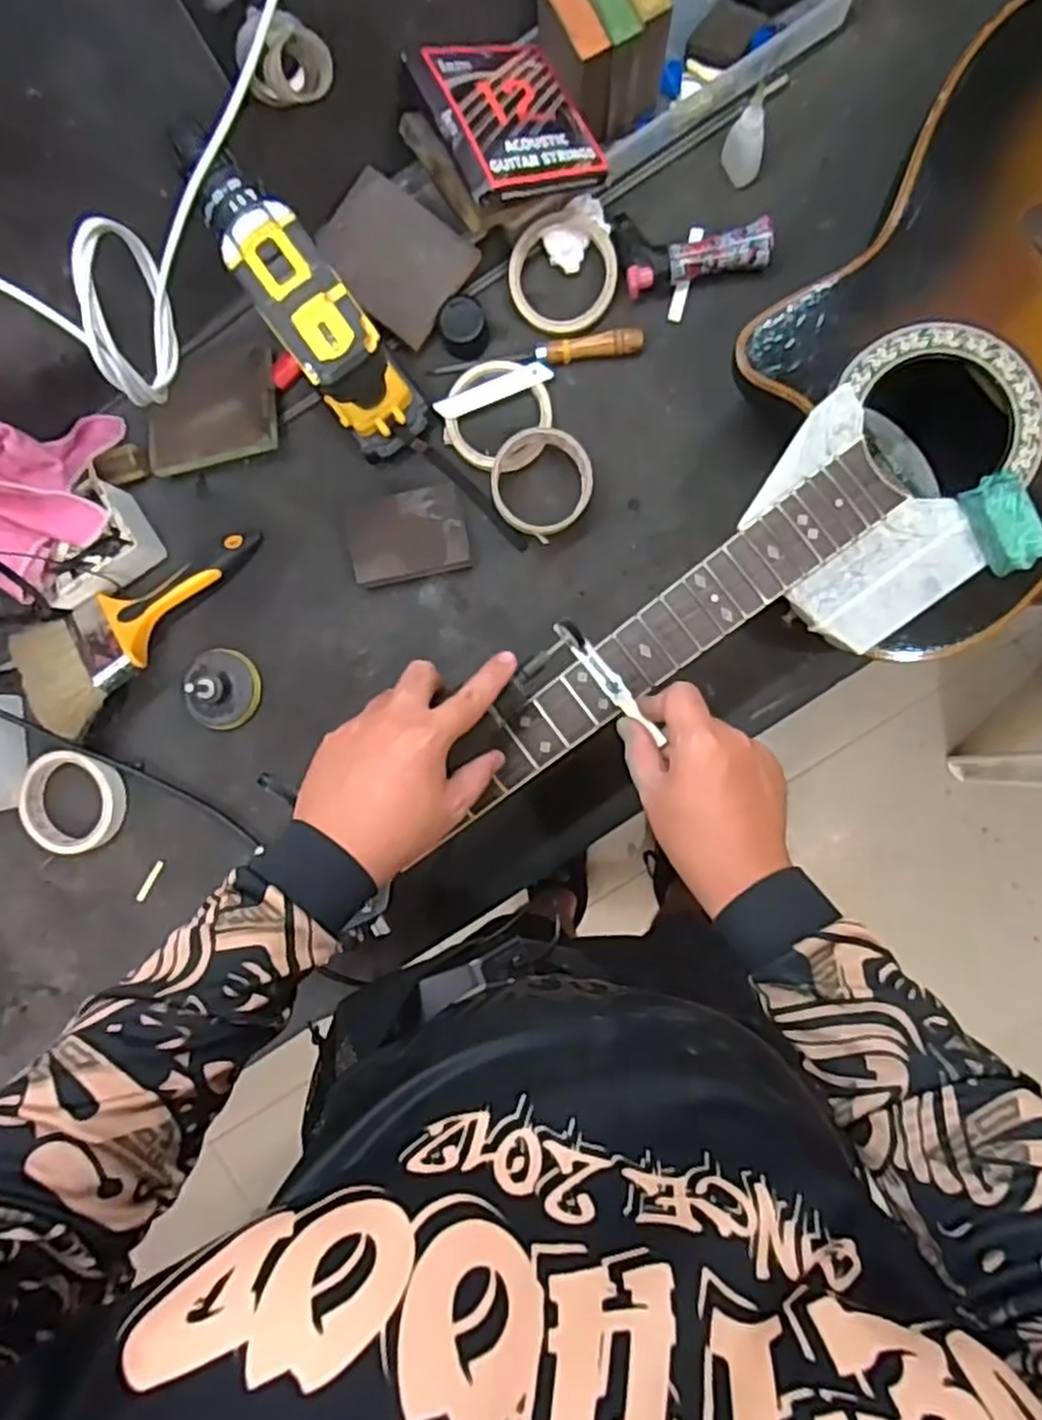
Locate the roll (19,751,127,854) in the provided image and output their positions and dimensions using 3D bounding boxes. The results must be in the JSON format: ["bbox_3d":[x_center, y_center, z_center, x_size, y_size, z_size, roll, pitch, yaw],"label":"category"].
[{"bbox_3d":[-0.413,0.085,0.685,0.089,0.017,0.092,0,90,5],"label":"roll"}]

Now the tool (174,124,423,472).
[{"bbox_3d":[-0.152,-0.288,0.565,0.064,0.205,0.174,-39,87,4],"label":"tool"}]

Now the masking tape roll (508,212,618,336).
[{"bbox_3d":[0.036,-0.375,0.640,0.091,0.018,0.094,-2,90,5],"label":"masking tape roll"}]

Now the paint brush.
[{"bbox_3d":[-0.339,-0.088,0.660,0.230,0.043,0.108,-42,87,-12],"label":"paint brush"}]

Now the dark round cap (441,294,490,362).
[{"bbox_3d":[-0.050,-0.333,0.642,0.037,0.025,0.040,0,90,5],"label":"dark round cap"}]

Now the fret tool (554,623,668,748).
[{"bbox_3d":[0.063,-0.023,0.541,0.015,0.015,0.111,-40,74,4],"label":"fret tool"}]

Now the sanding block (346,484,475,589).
[{"bbox_3d":[-0.099,-0.154,0.654,0.100,0.022,0.075,-11,89,5],"label":"sanding block"}]

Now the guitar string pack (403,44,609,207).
[{"bbox_3d":[-0.010,-0.462,0.578,0.118,0.017,0.133,-28,88,-21],"label":"guitar string pack"}]

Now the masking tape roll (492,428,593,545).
[{"bbox_3d":[0.018,-0.192,0.637,0.084,0.035,0.097,6,91,5],"label":"masking tape roll"}]

